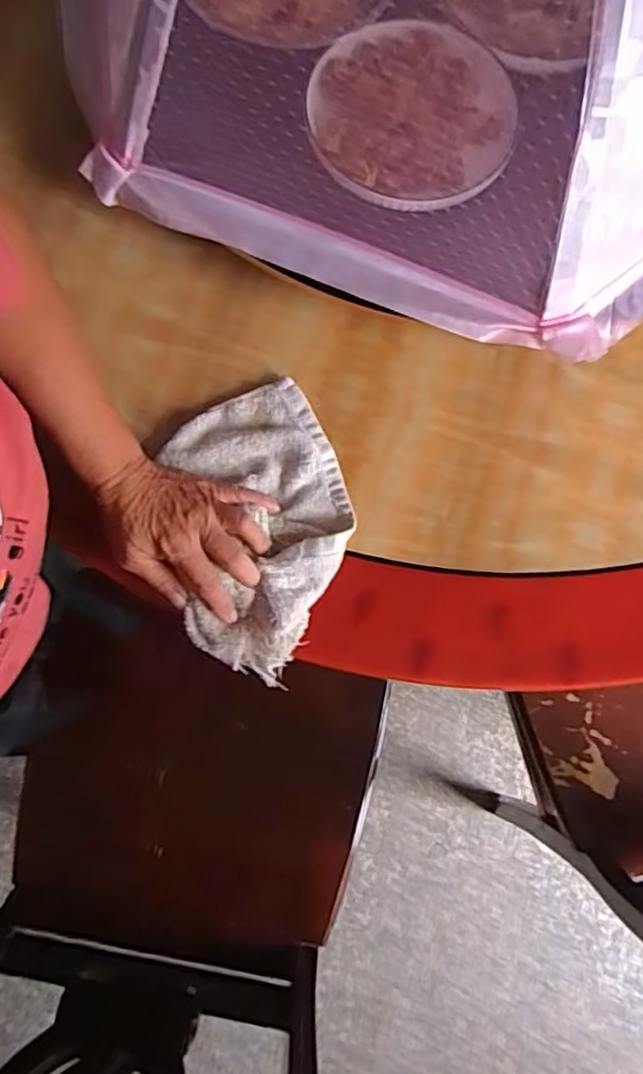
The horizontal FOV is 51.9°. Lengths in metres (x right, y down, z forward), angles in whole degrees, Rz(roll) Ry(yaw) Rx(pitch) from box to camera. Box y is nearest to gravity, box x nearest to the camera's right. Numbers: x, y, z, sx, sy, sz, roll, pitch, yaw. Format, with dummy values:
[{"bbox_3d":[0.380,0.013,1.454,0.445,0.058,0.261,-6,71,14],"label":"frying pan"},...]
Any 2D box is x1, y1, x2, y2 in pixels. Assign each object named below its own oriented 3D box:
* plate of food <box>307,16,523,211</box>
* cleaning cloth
[{"bbox_3d":[0.075,-0.345,0.539,0.159,0.026,0.163,0,78,-2],"label":"plate of food"},{"bbox_3d":[-0.045,-0.009,0.521,0.136,0.025,0.228,-12,79,-4],"label":"cleaning cloth"}]

